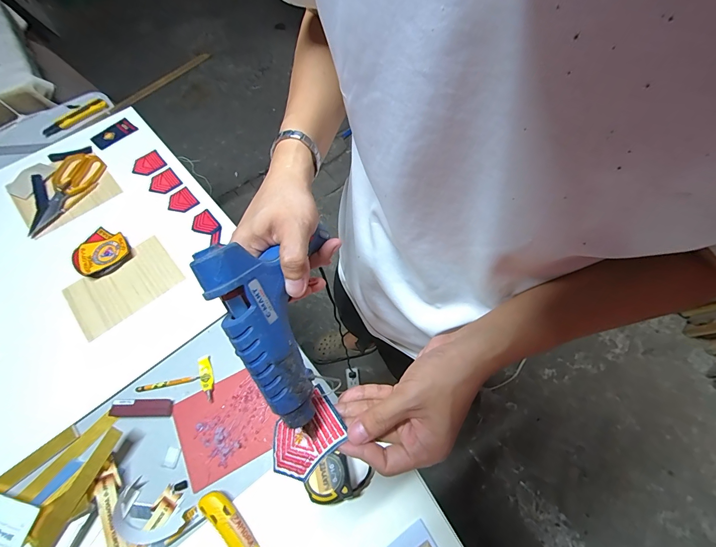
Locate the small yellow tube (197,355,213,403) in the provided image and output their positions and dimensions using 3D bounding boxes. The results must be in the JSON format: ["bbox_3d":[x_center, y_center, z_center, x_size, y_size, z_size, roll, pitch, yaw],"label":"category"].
[{"bbox_3d":[-0.264,0.182,0.585,0.025,0.006,0.079,-18,64,-7],"label":"small yellow tube"}]

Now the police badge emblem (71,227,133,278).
[{"bbox_3d":[-0.522,-0.043,0.682,0.099,0.025,0.100,33,69,17],"label":"police badge emblem"}]

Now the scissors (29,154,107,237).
[{"bbox_3d":[-0.672,-0.186,0.762,0.100,0.015,0.232,12,63,8],"label":"scissors"}]

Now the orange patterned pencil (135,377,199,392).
[{"bbox_3d":[-0.328,0.190,0.580,0.098,0.010,0.012,-11,63,-3],"label":"orange patterned pencil"}]

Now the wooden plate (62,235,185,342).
[{"bbox_3d":[-0.461,0.021,0.661,0.193,0.009,0.125,-39,68,-16],"label":"wooden plate"}]

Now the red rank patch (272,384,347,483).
[{"bbox_3d":[-0.046,0.140,0.289,0.069,0.006,0.059,-43,40,-3],"label":"red rank patch"}]

